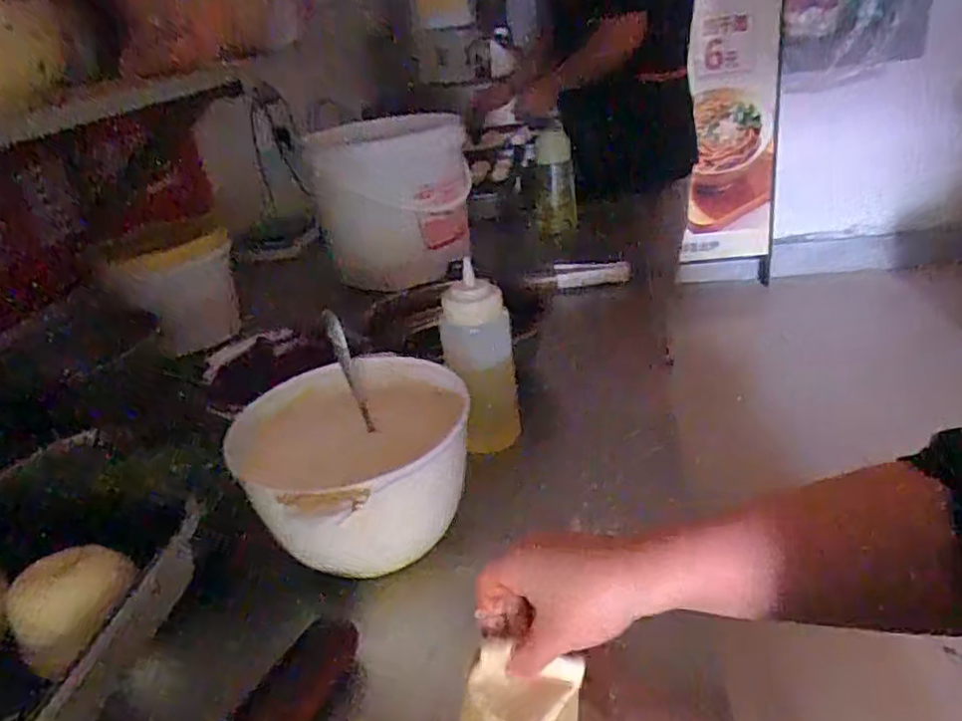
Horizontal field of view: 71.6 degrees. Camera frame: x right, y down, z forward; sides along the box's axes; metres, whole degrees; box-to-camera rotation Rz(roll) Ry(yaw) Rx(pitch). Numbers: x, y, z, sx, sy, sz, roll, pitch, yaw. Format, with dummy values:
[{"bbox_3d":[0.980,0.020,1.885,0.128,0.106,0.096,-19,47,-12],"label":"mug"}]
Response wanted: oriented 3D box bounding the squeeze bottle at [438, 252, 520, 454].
[{"bbox_3d":[-0.001,0.001,0.641,0.062,0.164,0.065,-9,28,-2],"label":"squeeze bottle"}]

